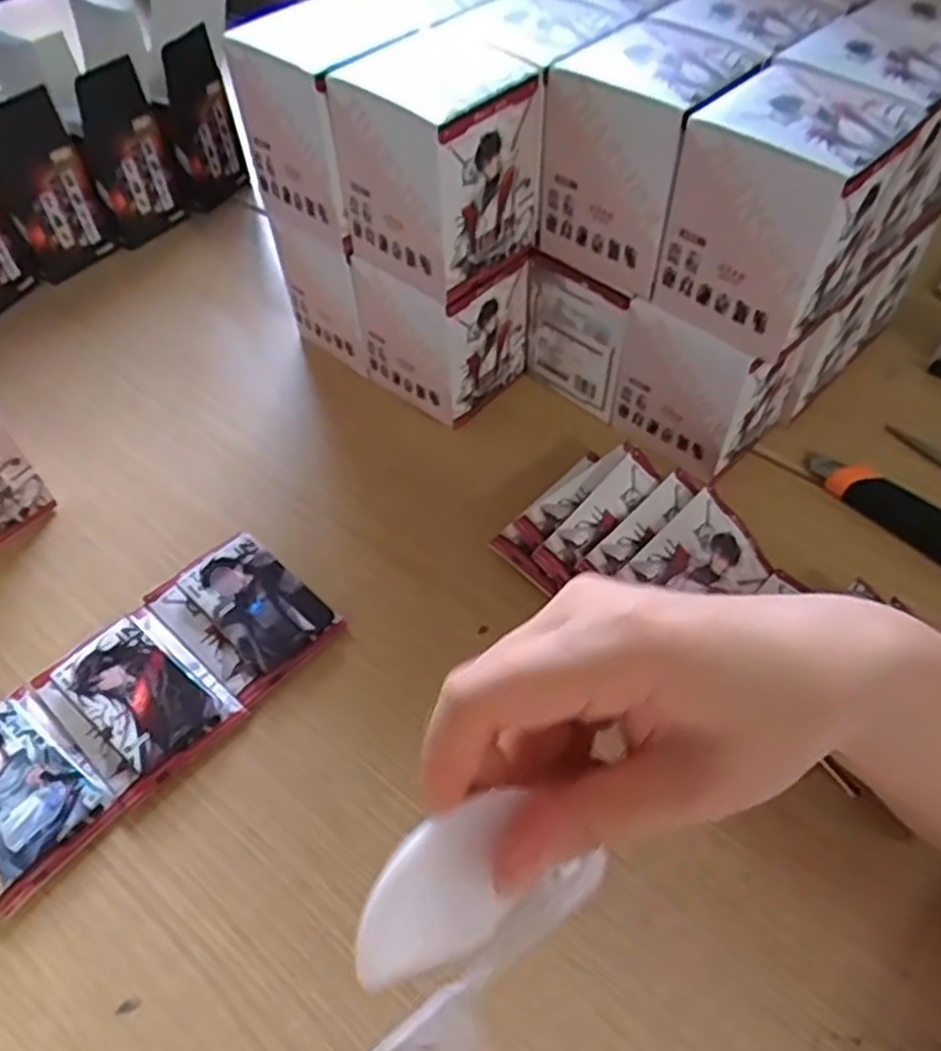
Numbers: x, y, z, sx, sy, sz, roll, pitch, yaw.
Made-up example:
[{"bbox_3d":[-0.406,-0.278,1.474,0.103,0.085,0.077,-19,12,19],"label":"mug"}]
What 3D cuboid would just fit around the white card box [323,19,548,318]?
[{"bbox_3d":[-0.019,-0.213,0.457,0.087,0.112,0.087,36,60,25],"label":"white card box"}]

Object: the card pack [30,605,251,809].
[{"bbox_3d":[-0.182,0.093,0.422,0.097,0.024,0.072,35,61,27],"label":"card pack"}]

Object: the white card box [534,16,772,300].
[{"bbox_3d":[0.098,-0.213,0.452,0.087,0.110,0.081,35,59,24],"label":"white card box"}]

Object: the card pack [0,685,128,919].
[{"bbox_3d":[-0.231,0.135,0.391,0.097,0.023,0.071,33,60,26],"label":"card pack"}]

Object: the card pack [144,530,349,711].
[{"bbox_3d":[-0.134,0.049,0.455,0.100,0.025,0.070,34,60,27],"label":"card pack"}]

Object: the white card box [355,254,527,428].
[{"bbox_3d":[-0.020,-0.144,0.550,0.097,0.106,0.084,33,60,24],"label":"white card box"}]

